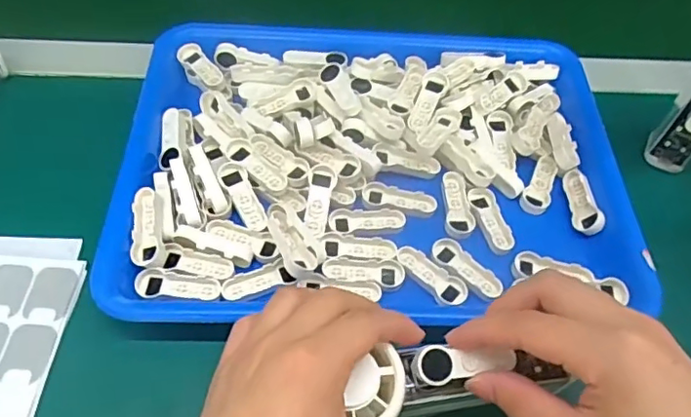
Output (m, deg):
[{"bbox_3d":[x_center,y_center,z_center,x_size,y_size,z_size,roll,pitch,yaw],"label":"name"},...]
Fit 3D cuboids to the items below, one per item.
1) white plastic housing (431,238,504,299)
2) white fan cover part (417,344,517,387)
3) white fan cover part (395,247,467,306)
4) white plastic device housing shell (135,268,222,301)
[{"bbox_3d":[0.075,0.038,0.362,0.020,0.005,0.049,-34,65,-25],"label":"white plastic housing"},{"bbox_3d":[0.060,0.076,0.280,0.050,0.006,0.017,-1,56,-10],"label":"white fan cover part"},{"bbox_3d":[0.054,0.042,0.360,0.050,0.005,0.017,39,61,20],"label":"white fan cover part"},{"bbox_3d":[-0.101,0.048,0.346,0.050,0.009,0.016,10,56,1],"label":"white plastic device housing shell"}]

